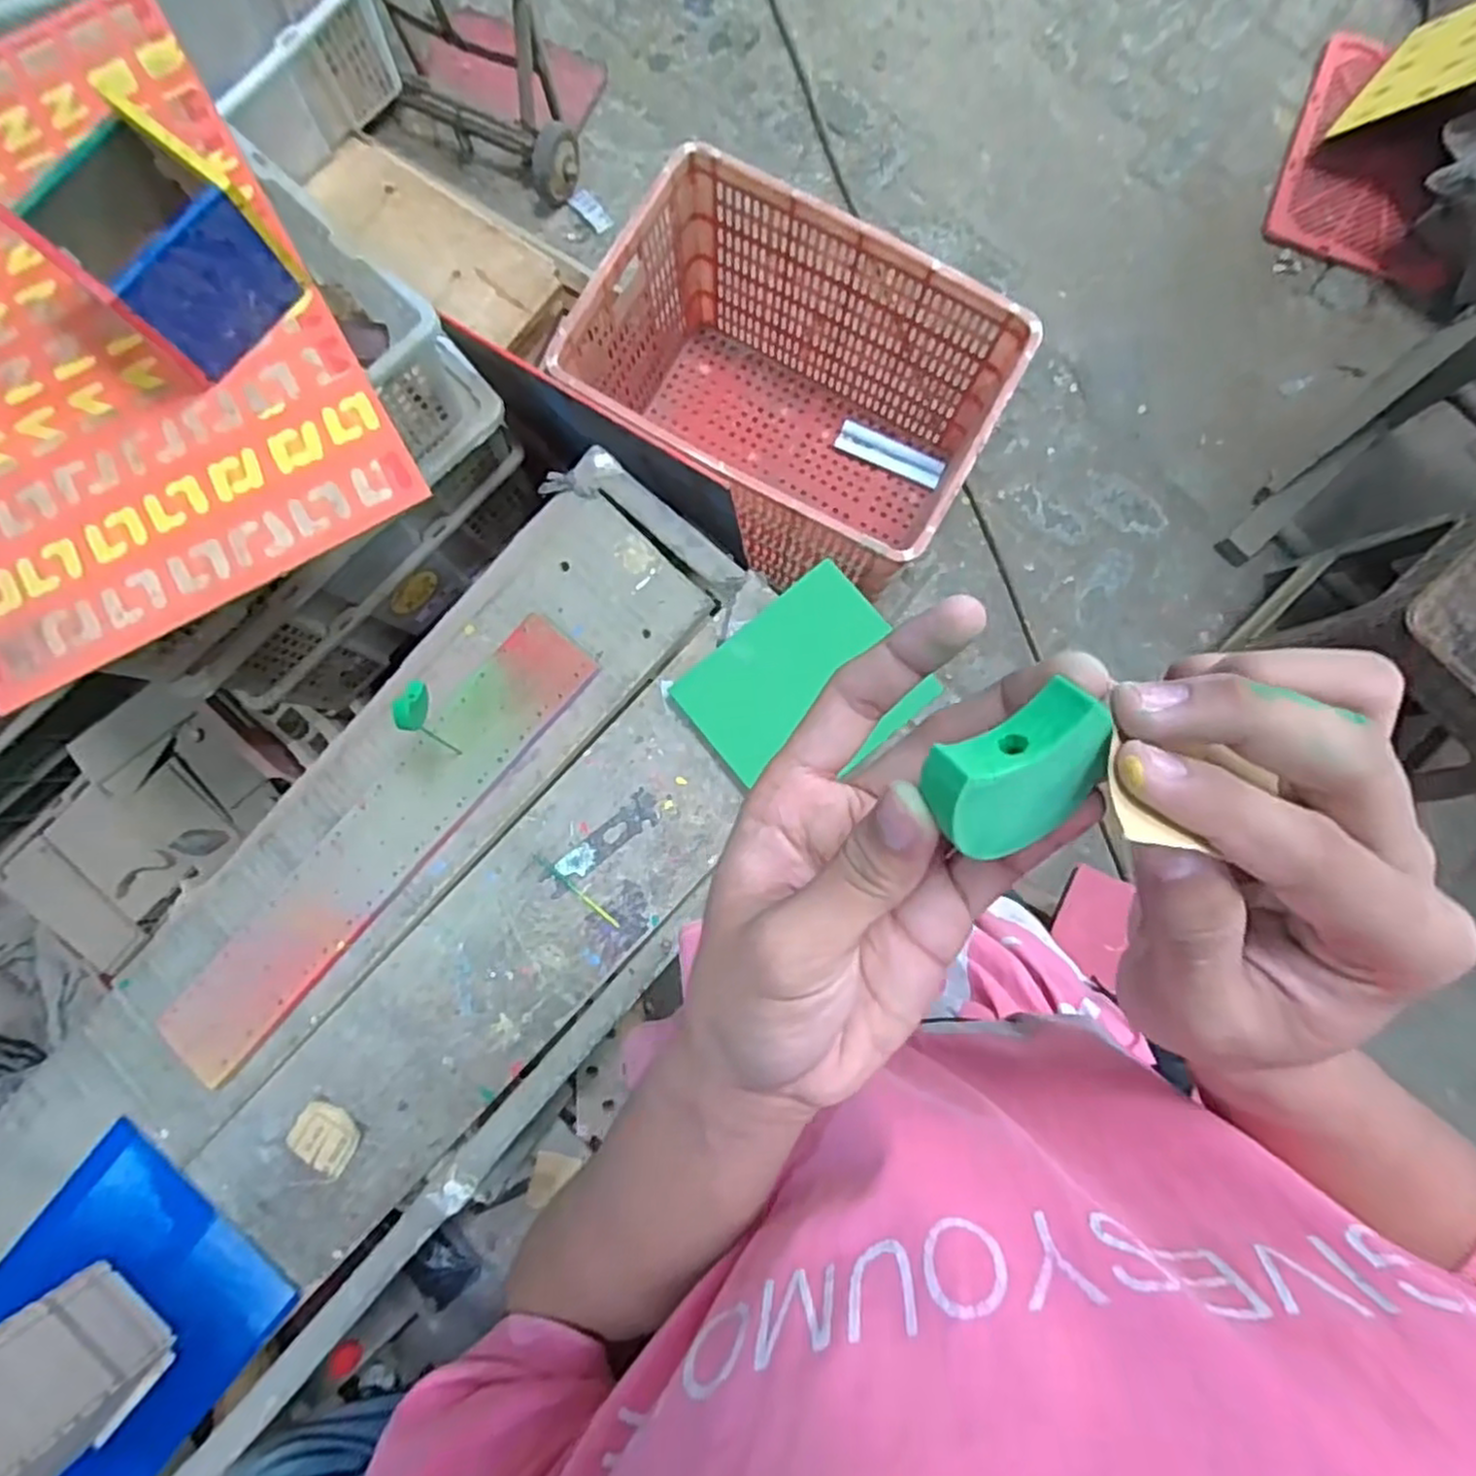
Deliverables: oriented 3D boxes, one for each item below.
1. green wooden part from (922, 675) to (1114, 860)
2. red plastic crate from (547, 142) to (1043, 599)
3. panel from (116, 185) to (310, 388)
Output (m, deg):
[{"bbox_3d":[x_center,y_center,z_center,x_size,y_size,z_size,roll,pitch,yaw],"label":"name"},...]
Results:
[{"bbox_3d":[0.060,0.008,0.163,0.040,0.029,0.017,-28,39,-7],"label":"green wooden part"},{"bbox_3d":[0.080,-0.532,1.214,0.591,0.384,0.430,28,84,4],"label":"red plastic crate"},{"bbox_3d":[-0.440,-0.377,0.616,0.017,0.107,0.114,39,85,5],"label":"panel"}]

